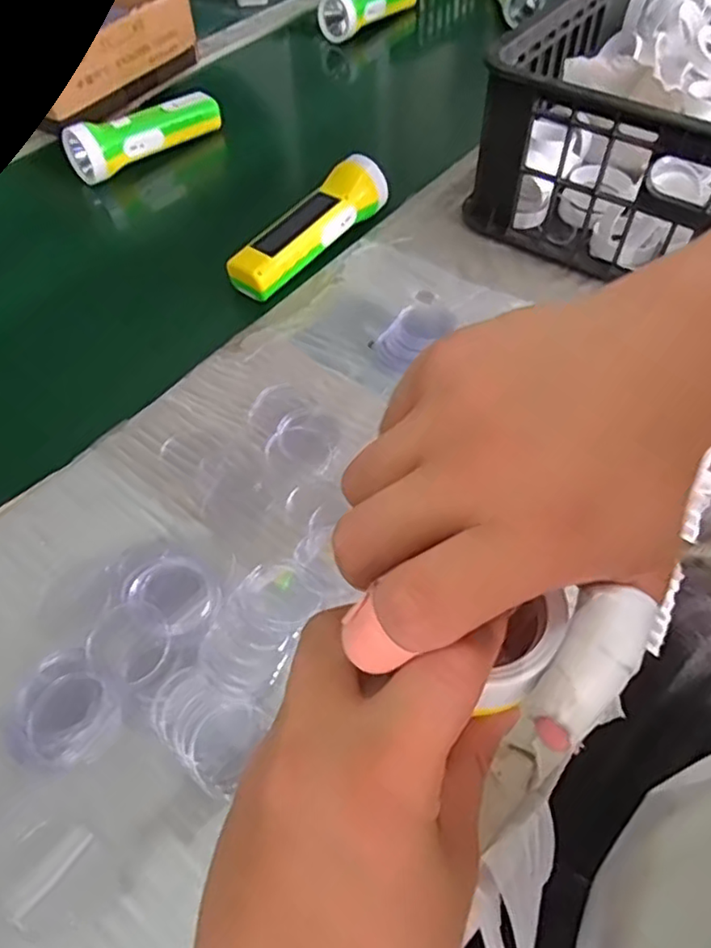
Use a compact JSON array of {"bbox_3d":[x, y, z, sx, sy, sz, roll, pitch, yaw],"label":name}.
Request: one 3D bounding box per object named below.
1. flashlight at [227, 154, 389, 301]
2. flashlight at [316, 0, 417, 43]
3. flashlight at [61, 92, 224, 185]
[{"bbox_3d":[-0.040,-0.217,0.542,0.041,0.045,0.161,35,62,23],"label":"flashlight"},{"bbox_3d":[0.015,-0.632,0.841,0.056,0.046,0.145,33,61,22],"label":"flashlight"},{"bbox_3d":[-0.211,-0.355,0.647,0.170,0.047,0.046,-33,60,-20],"label":"flashlight"}]

